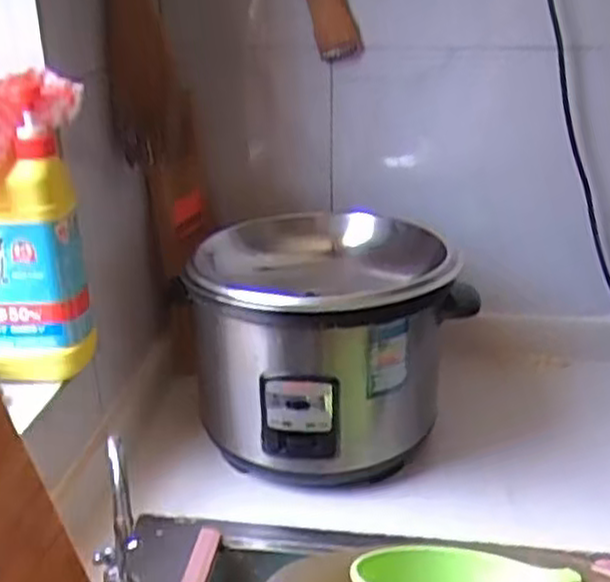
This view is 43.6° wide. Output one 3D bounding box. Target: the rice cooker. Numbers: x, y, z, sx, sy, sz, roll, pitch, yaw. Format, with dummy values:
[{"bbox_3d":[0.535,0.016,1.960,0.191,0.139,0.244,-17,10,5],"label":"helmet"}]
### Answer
[{"bbox_3d":[0.025,0.050,0.832,0.264,0.210,0.269,2,24,5],"label":"rice cooker"}]

